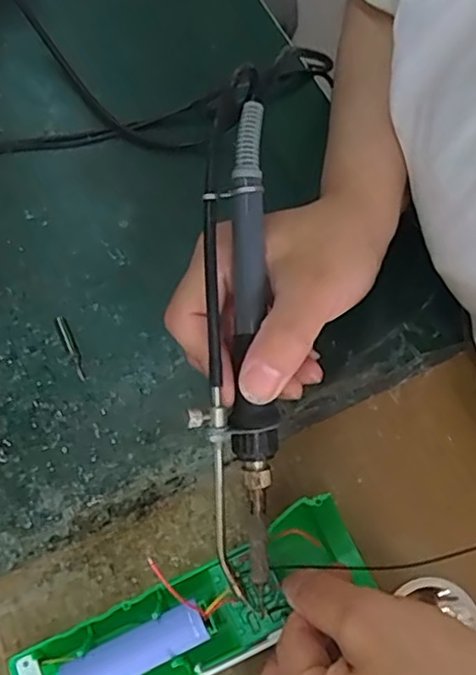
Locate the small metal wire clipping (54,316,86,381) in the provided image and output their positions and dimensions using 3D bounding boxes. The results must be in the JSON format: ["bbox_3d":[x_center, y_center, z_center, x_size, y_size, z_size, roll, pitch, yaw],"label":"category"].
[{"bbox_3d":[-0.093,0.005,0.351,0.007,0.004,0.039,-26,67,-8],"label":"small metal wire clipping"}]

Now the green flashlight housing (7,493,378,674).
[{"bbox_3d":[-0.021,0.122,0.275,0.157,0.021,0.041,-28,67,-5],"label":"green flashlight housing"}]

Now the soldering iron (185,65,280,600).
[{"bbox_3d":[0.000,0.001,0.264,0.030,0.026,0.214,-1,90,3],"label":"soldering iron"}]

